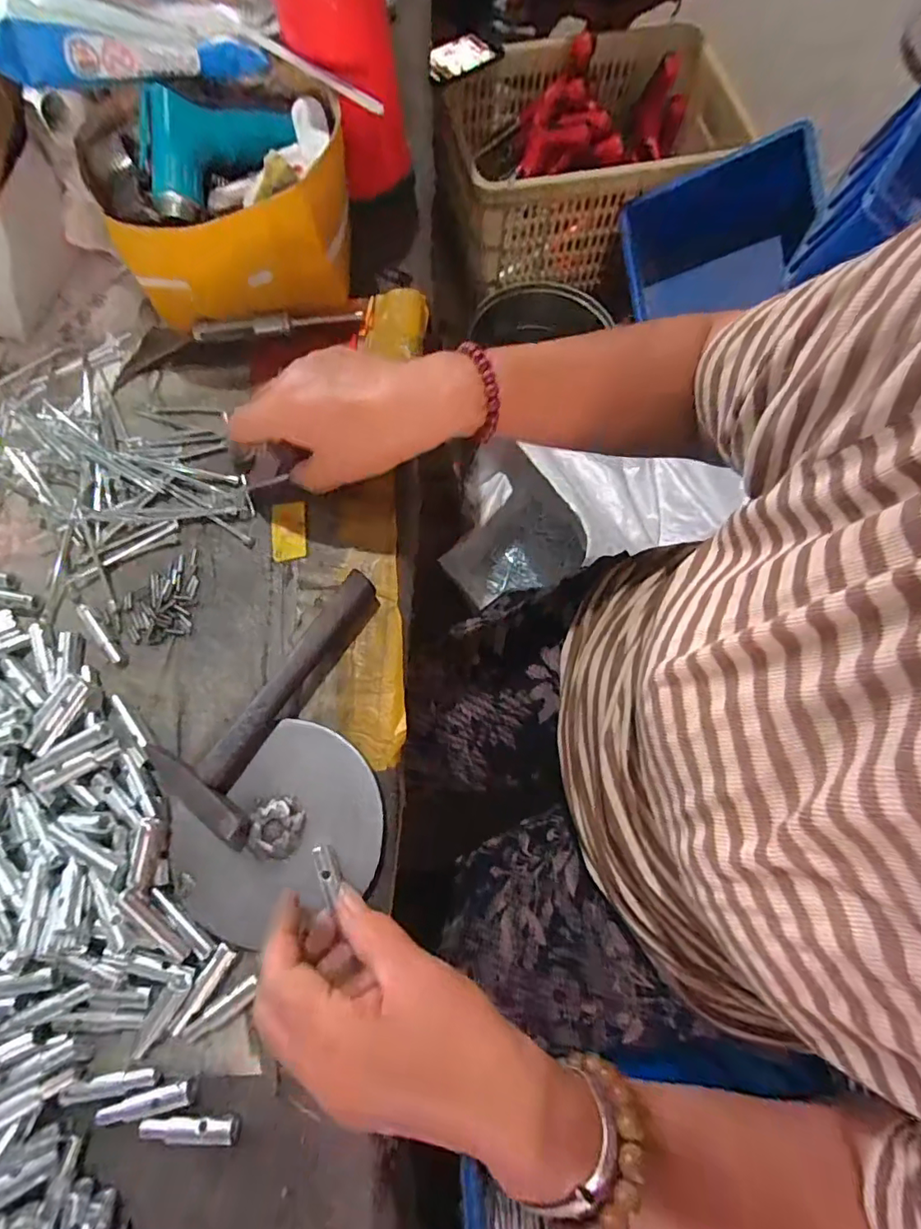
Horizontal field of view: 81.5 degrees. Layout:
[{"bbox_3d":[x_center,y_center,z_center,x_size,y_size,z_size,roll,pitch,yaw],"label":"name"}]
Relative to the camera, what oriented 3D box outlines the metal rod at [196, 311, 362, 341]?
[{"bbox_3d":[-0.150,-0.237,0.435,0.137,0.013,0.019,-4,74,-3],"label":"metal rod"}]

